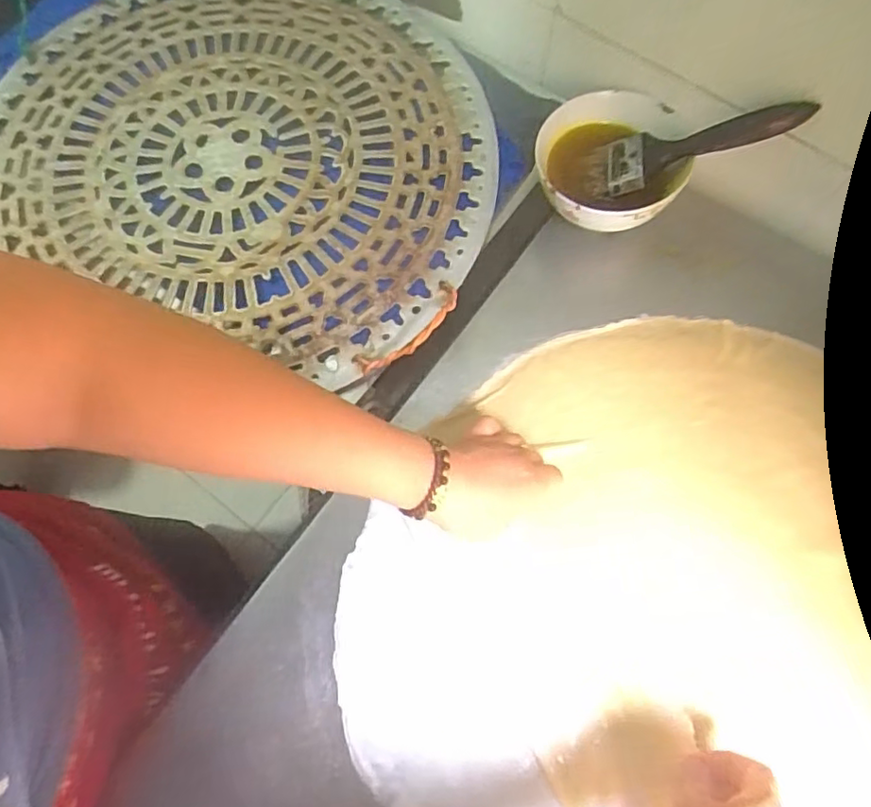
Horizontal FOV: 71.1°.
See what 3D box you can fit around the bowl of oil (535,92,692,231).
[{"bbox_3d":[0.161,-0.223,0.577,0.124,0.068,0.134,0,72,0],"label":"bowl of oil"}]

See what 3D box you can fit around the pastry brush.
[{"bbox_3d":[0.219,-0.228,0.539,0.192,0.017,0.054,-9,70,27],"label":"pastry brush"}]

